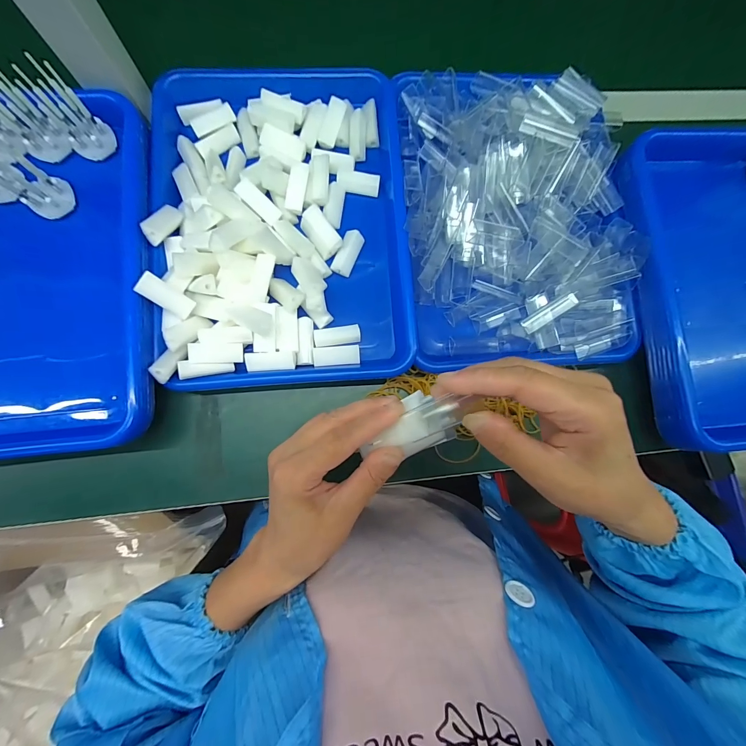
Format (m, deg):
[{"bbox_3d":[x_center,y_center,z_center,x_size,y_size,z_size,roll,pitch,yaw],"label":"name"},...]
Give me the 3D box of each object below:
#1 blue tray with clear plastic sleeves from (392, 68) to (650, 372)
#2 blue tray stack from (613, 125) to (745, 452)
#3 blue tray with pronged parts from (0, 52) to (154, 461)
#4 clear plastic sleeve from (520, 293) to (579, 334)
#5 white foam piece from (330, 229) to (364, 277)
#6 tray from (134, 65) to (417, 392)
[{"bbox_3d":[0.150,-0.161,0.353,0.237,0.064,0.302,-2,82,-5],"label":"blue tray with clear plastic sleeves"},{"bbox_3d":[0.395,-0.101,0.369,0.247,0.065,0.340,-5,82,-5],"label":"blue tray stack"},{"bbox_3d":[-0.324,-0.091,0.286,0.241,0.071,0.317,-5,82,-5],"label":"blue tray with pronged parts"},{"bbox_3d":[0.174,-0.058,0.335,0.053,0.004,0.014,-33,85,16],"label":"clear plastic sleeve"},{"bbox_3d":[-0.026,-0.125,0.352,0.020,0.013,0.046,23,81,-1],"label":"white foam piece"},{"bbox_3d":[-0.090,-0.154,0.340,0.241,0.045,0.331,-4,82,-5],"label":"tray"}]

